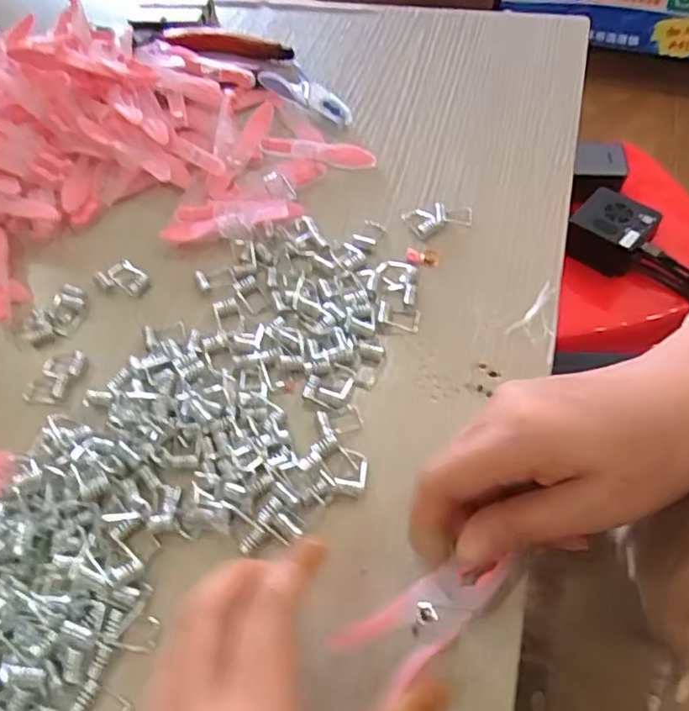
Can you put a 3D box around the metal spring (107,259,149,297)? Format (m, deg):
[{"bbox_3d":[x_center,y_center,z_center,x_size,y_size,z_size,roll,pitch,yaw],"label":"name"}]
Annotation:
[{"bbox_3d":[-0.128,-0.046,0.374,0.024,0.008,0.014,33,66,23],"label":"metal spring"}]

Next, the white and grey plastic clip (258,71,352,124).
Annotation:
[{"bbox_3d":[-0.028,-0.185,0.445,0.079,0.010,0.018,33,65,23],"label":"white and grey plastic clip"}]

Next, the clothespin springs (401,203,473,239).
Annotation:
[{"bbox_3d":[0.058,-0.086,0.382,0.040,0.007,0.022,-18,58,-7],"label":"clothespin springs"}]

